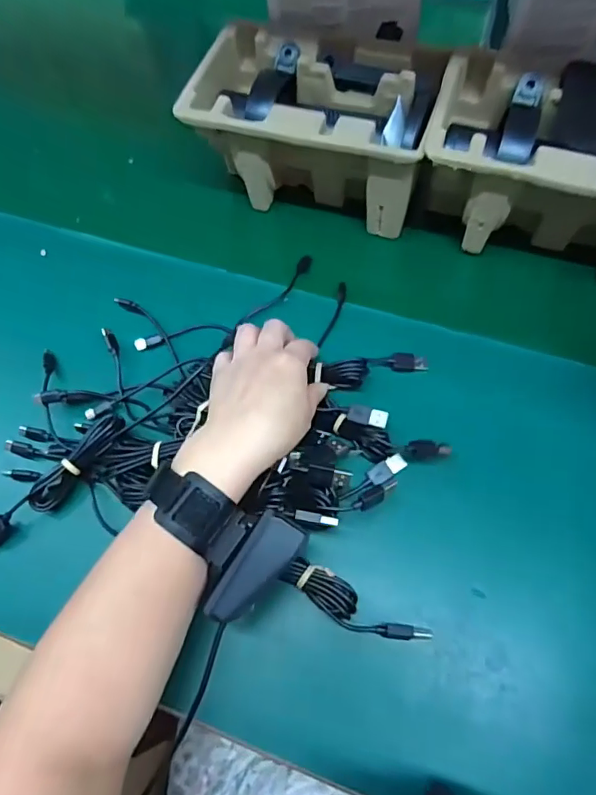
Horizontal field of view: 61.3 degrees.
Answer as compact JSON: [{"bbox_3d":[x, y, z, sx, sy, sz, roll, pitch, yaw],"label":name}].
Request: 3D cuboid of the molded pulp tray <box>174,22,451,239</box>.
[{"bbox_3d":[0.020,-0.257,0.489,0.214,0.104,0.131,16,68,13],"label":"molded pulp tray"}]

